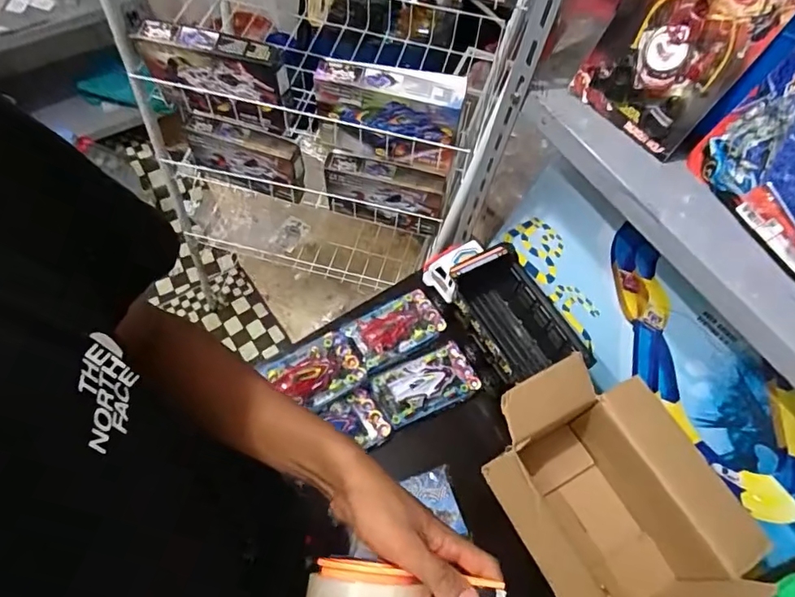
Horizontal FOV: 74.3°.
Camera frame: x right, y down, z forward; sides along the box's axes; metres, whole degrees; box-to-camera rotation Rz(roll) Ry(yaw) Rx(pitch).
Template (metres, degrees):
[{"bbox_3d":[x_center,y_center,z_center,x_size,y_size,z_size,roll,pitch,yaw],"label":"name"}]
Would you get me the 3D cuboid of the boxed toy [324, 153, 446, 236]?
[{"bbox_3d":[-0.027,-0.206,1.056,0.230,0.150,0.050,13,62,3],"label":"boxed toy"}]

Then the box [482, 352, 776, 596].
[{"bbox_3d":[0.288,0.288,0.749,0.294,0.184,0.357,-25,67,-16],"label":"box"}]

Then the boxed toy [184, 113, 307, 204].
[{"bbox_3d":[-0.304,-0.278,1.071,0.239,0.154,0.038,14,62,4],"label":"boxed toy"}]

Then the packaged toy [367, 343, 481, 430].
[{"bbox_3d":[0.048,0.136,0.883,0.170,0.030,0.100,-22,66,-14],"label":"packaged toy"}]

